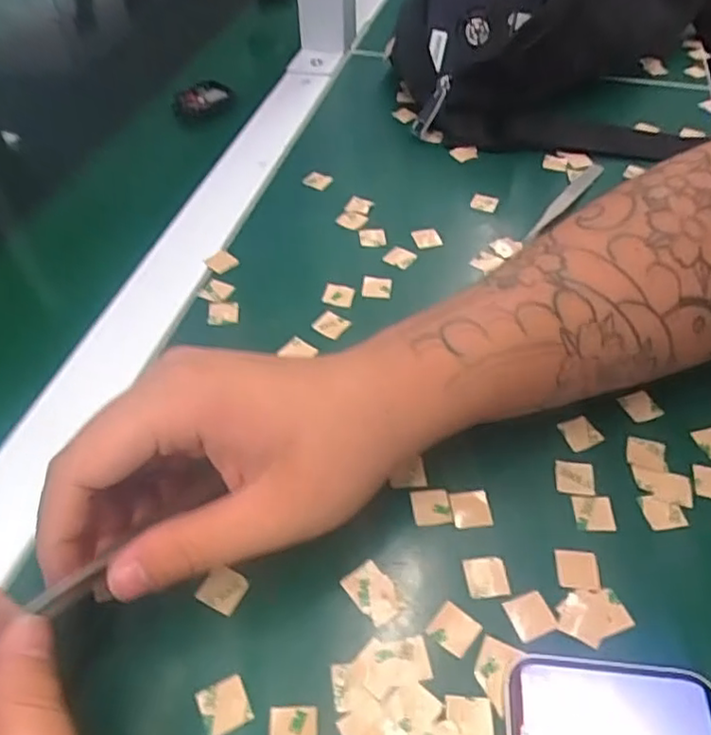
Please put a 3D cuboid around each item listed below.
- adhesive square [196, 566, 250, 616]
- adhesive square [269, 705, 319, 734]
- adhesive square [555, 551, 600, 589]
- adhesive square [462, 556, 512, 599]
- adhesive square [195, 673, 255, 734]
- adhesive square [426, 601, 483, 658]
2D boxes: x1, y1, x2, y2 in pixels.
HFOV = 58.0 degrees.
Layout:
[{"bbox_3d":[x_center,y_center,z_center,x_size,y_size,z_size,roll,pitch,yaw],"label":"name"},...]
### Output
[{"bbox_3d":[-0.050,0.083,0.241,0.015,0.004,0.015,22,52,21],"label":"adhesive square"},{"bbox_3d":[-0.020,0.118,0.208,0.016,0.004,0.016,-2,48,0],"label":"adhesive square"},{"bbox_3d":[0.086,0.077,0.246,0.015,0.004,0.015,2,48,4],"label":"adhesive square"},{"bbox_3d":[0.050,0.079,0.244,0.015,0.004,0.015,-5,48,-2],"label":"adhesive square"},{"bbox_3d":[-0.044,0.112,0.214,0.015,0.004,0.016,-22,51,-17],"label":"adhesive square"},{"bbox_3d":[0.036,0.095,0.232,0.016,0.004,0.015,30,55,26],"label":"adhesive square"}]

